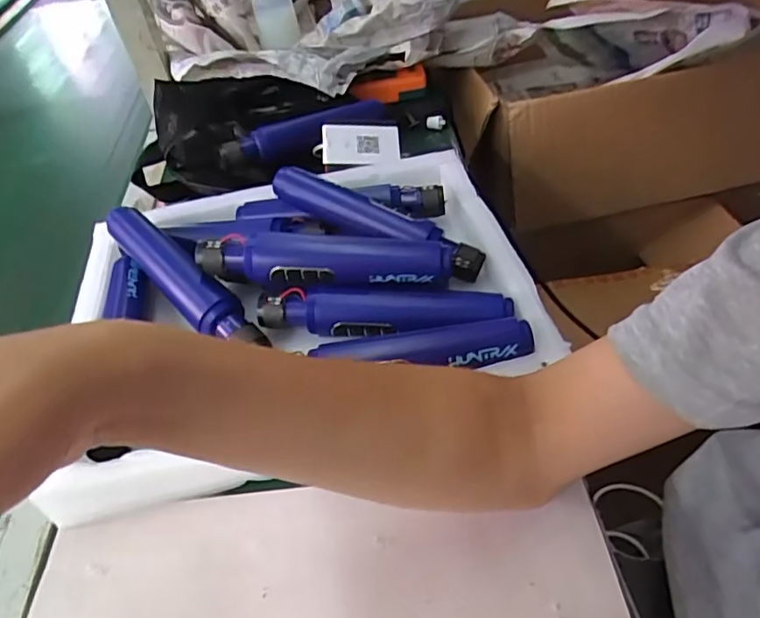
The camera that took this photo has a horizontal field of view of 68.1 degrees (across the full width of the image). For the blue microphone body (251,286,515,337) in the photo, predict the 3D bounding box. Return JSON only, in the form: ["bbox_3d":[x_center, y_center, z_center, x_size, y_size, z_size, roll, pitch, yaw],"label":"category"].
[{"bbox_3d":[0.001,0.000,0.417,0.186,0.030,0.026,-2,44,5],"label":"blue microphone body"}]

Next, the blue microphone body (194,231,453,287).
[{"bbox_3d":[-0.043,-0.039,0.421,0.188,0.032,0.035,1,44,8],"label":"blue microphone body"}]

